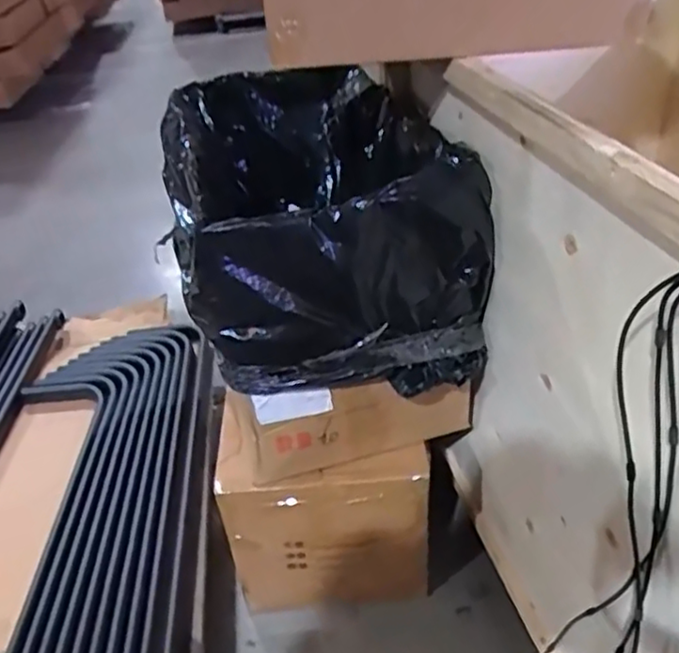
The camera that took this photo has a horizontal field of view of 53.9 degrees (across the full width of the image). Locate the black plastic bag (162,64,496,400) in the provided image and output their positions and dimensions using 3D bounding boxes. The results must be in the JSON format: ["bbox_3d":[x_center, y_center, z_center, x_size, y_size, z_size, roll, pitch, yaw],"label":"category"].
[{"bbox_3d":[-0.061,-0.166,1.014,0.366,0.288,0.569,-14,36,-12],"label":"black plastic bag"}]

